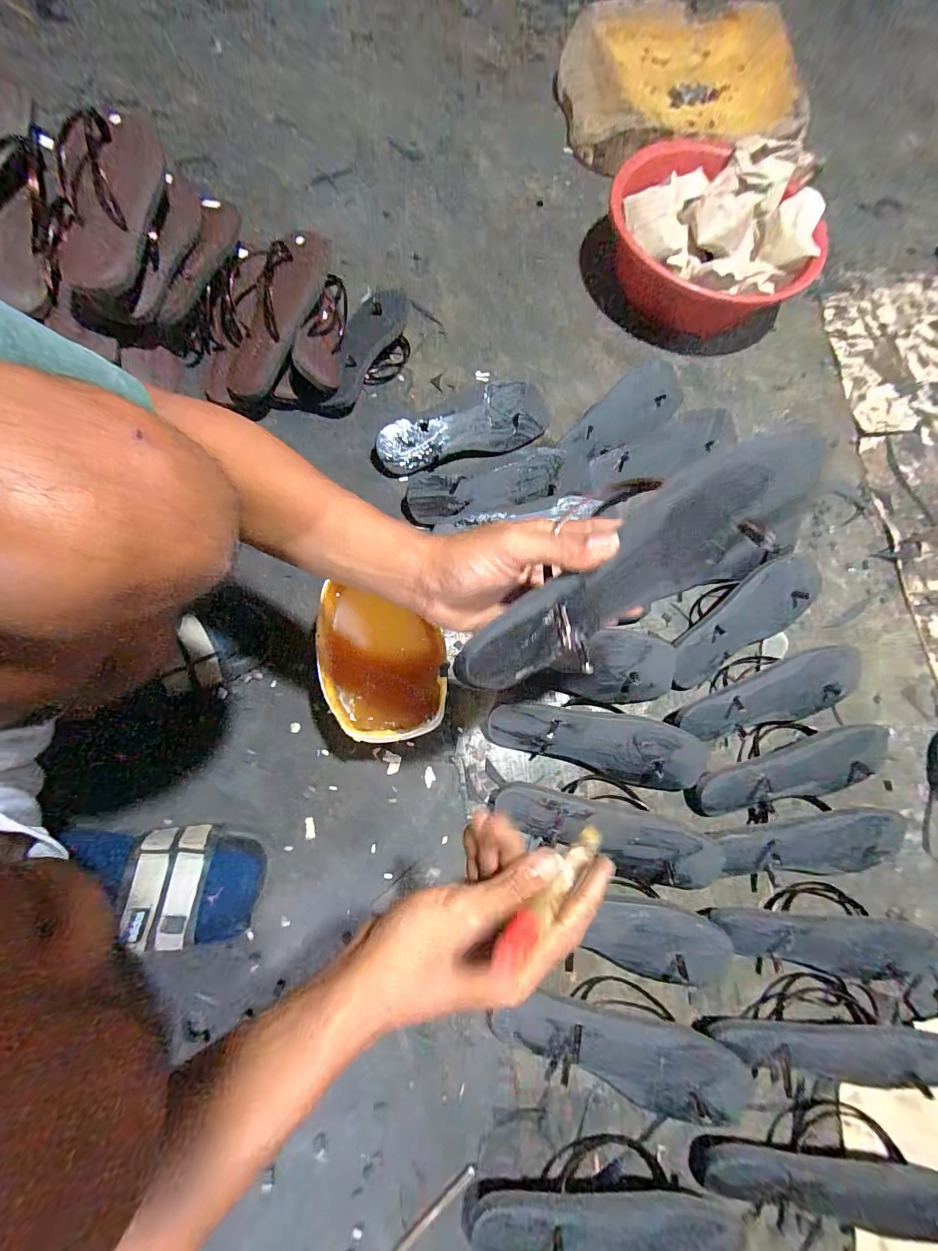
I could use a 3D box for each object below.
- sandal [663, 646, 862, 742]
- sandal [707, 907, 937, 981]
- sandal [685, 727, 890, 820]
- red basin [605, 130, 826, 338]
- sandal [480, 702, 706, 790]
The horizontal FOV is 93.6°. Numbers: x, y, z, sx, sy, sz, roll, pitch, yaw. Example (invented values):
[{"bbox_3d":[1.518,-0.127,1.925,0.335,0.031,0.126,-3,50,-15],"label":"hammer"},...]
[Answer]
[{"bbox_3d":[0.368,0.097,0.565,0.250,0.044,0.098,-19,110,-4],"label":"sandal"},{"bbox_3d":[0.386,0.349,0.489,0.247,0.030,0.081,4,107,1],"label":"sandal"},{"bbox_3d":[0.386,0.176,0.536,0.238,0.032,0.080,-14,102,-3],"label":"sandal"},{"bbox_3d":[0.394,-0.660,0.743,0.296,0.155,0.376,-6,74,-6],"label":"red basin"},{"bbox_3d":[0.149,0.137,0.534,0.258,0.092,0.036,14,28,3],"label":"sandal"}]

